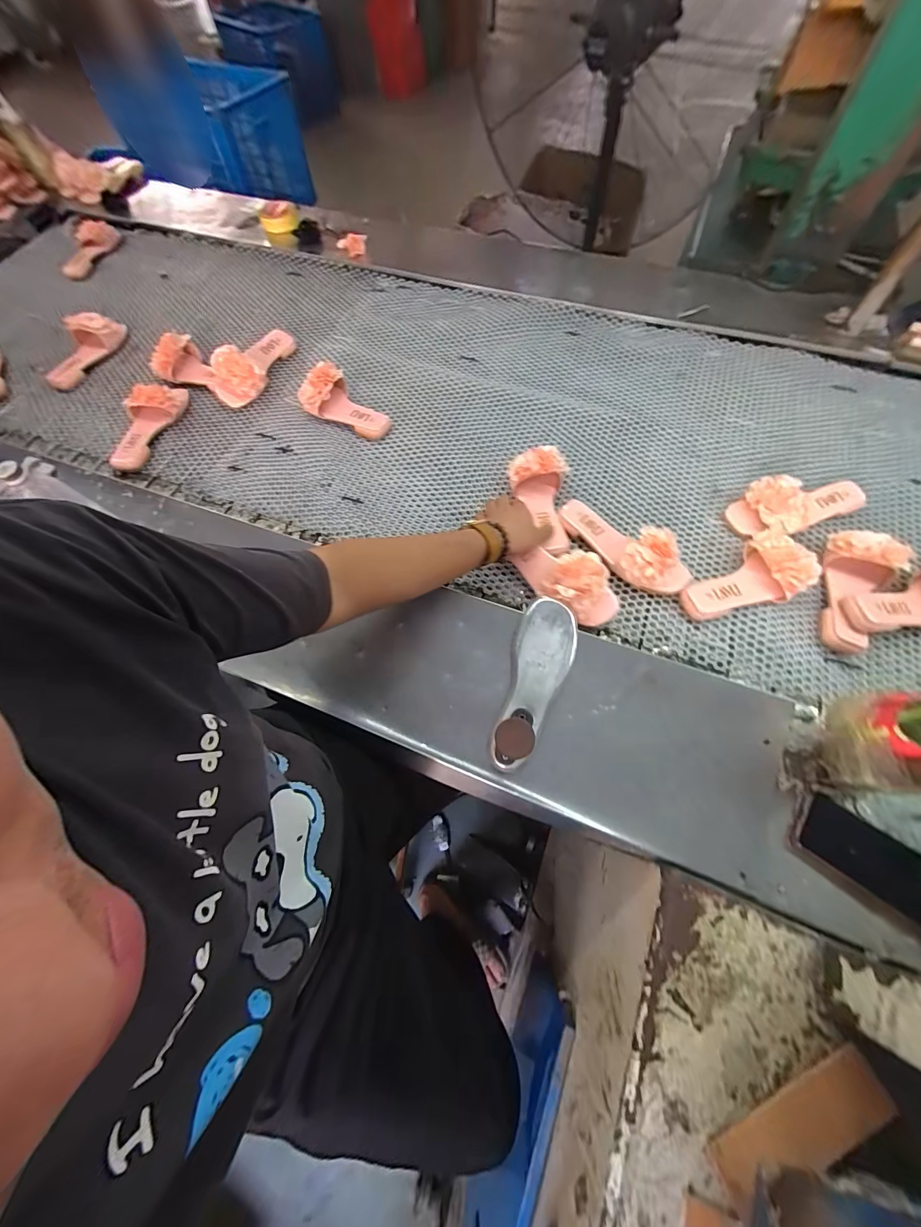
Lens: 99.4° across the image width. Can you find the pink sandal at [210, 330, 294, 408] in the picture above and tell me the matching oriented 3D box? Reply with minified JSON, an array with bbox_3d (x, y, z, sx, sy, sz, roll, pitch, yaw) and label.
[{"bbox_3d":[-0.473,-0.571,0.889,0.099,0.088,0.221,11,67,7],"label":"pink sandal"}]

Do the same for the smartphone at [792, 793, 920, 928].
[{"bbox_3d":[0.499,0.300,0.468,0.175,0.011,0.074,34,71,16],"label":"smartphone"}]

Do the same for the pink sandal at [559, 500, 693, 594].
[{"bbox_3d":[0.269,-0.117,0.657,0.240,0.071,0.092,37,72,17],"label":"pink sandal"}]

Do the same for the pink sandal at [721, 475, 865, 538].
[{"bbox_3d":[0.585,-0.195,0.679,0.222,0.069,0.099,-17,66,-5],"label":"pink sandal"}]

